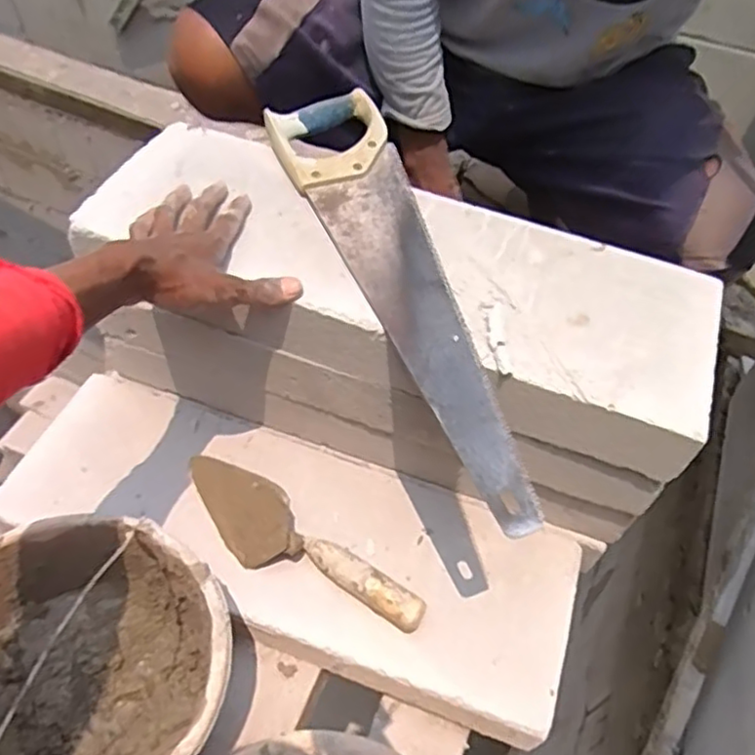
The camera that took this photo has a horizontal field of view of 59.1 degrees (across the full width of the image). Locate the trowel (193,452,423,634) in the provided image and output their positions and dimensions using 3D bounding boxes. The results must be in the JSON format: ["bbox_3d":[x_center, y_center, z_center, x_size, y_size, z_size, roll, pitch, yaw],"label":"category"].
[{"bbox_3d":[-0.087,0.160,0.655,0.288,0.058,0.069,26,54,17],"label":"trowel"}]

